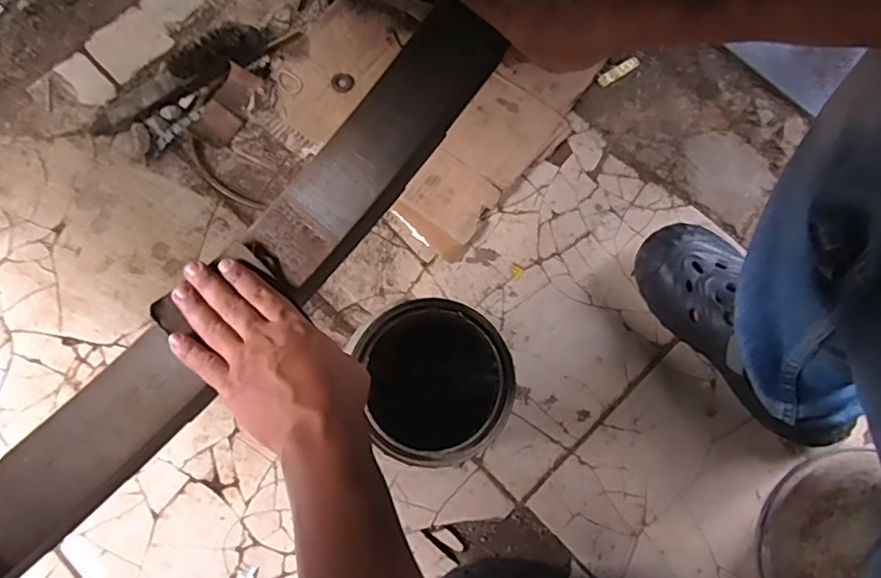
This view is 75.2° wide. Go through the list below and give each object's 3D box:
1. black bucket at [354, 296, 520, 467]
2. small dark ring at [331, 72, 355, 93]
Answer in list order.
[{"bbox_3d":[-0.005,0.098,0.591,0.136,0.157,0.143,0,78,2],"label":"black bucket"},{"bbox_3d":[-0.127,-0.268,0.744,0.027,0.004,0.031,29,70,-6],"label":"small dark ring"}]

